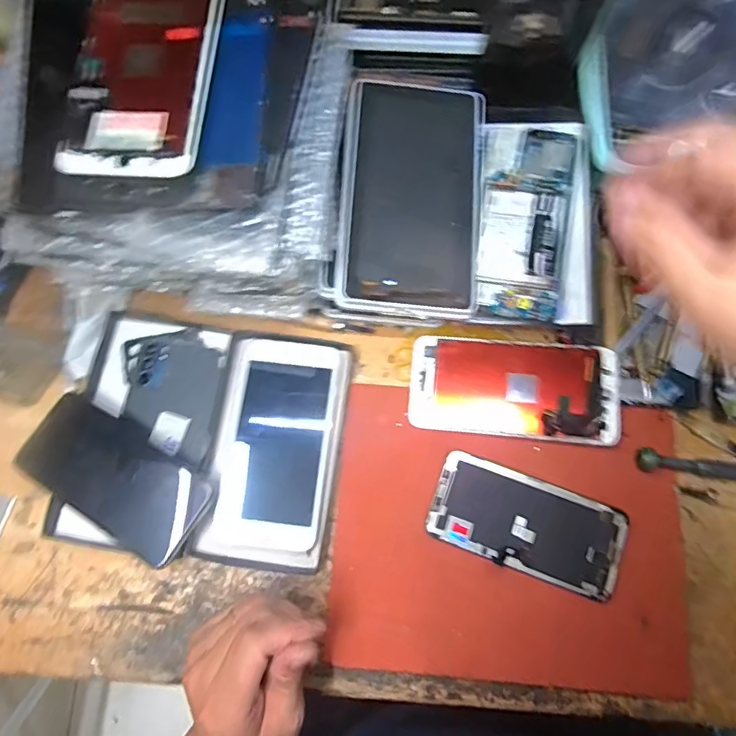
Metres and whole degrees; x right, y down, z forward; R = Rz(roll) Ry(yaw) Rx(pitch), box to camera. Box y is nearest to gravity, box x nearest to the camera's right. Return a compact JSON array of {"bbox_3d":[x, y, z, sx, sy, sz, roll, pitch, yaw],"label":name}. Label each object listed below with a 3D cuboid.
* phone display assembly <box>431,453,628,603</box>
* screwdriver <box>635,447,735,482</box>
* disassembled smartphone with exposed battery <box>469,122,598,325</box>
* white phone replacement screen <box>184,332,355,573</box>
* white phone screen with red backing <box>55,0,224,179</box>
[{"bbox_3d":[0.119,0.116,0.395,0.141,0.007,0.068,20,78,4],"label":"phone display assembly"},{"bbox_3d":[0.253,0.076,0.401,0.096,0.012,0.016,9,77,2],"label":"screwdriver"},{"bbox_3d":[0.131,-0.114,0.405,0.090,0.016,0.162,5,82,3],"label":"disassembled smartphone with exposed battery"},{"bbox_3d":[-0.069,0.059,0.401,0.095,0.011,0.172,7,77,2],"label":"white phone replacement screen"},{"bbox_3d":[-0.129,-0.181,0.307,0.076,0.010,0.150,4,77,1],"label":"white phone screen with red backing"}]

